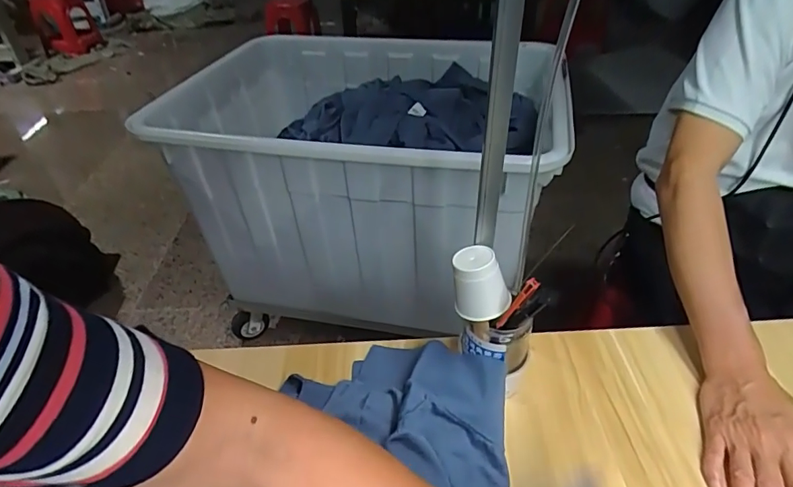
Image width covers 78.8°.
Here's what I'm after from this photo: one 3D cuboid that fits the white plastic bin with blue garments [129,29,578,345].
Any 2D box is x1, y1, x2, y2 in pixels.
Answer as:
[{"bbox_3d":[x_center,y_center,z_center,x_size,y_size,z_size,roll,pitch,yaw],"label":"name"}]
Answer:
[{"bbox_3d":[-0.056,-0.216,1.456,1.001,0.586,0.781,5,40,10],"label":"white plastic bin with blue garments"}]

